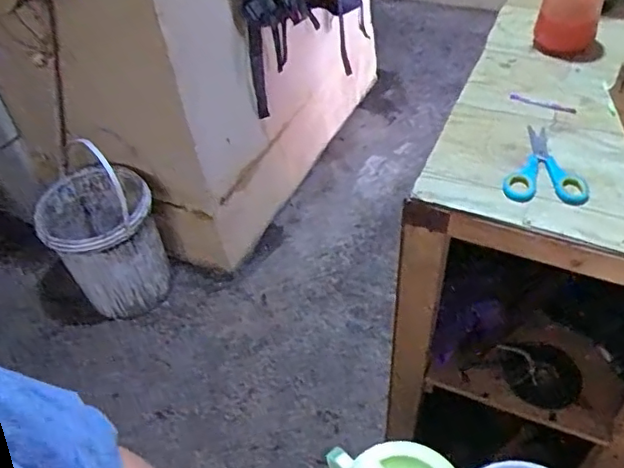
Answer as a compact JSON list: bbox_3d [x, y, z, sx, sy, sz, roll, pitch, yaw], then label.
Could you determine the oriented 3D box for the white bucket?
[{"bbox_3d":[-0.627,0.005,1.793,0.324,0.392,0.330,-21,49,-11],"label":"white bucket"}]

